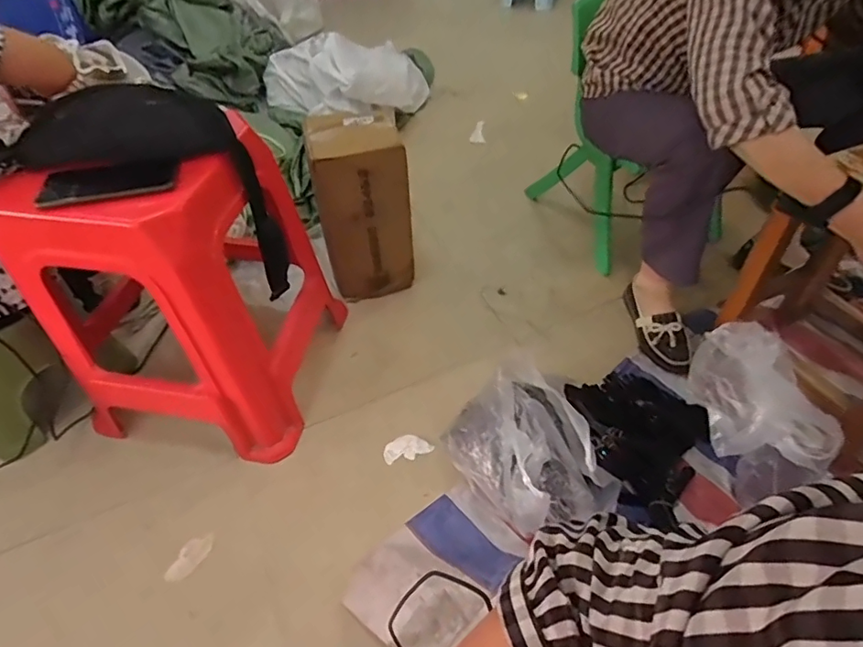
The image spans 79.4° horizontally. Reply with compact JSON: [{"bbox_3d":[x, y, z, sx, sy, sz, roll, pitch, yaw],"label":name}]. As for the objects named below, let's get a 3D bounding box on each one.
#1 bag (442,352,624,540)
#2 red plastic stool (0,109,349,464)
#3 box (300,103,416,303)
[{"bbox_3d":[0.147,0.193,0.822,0.162,0.188,0.264,-27,53,-21],"label":"bag"},{"bbox_3d":[-0.414,-0.062,0.888,0.366,0.477,0.355,6,49,8],"label":"red plastic stool"},{"bbox_3d":[-0.146,-0.242,1.109,0.182,0.373,0.142,-14,49,-10],"label":"box"}]

